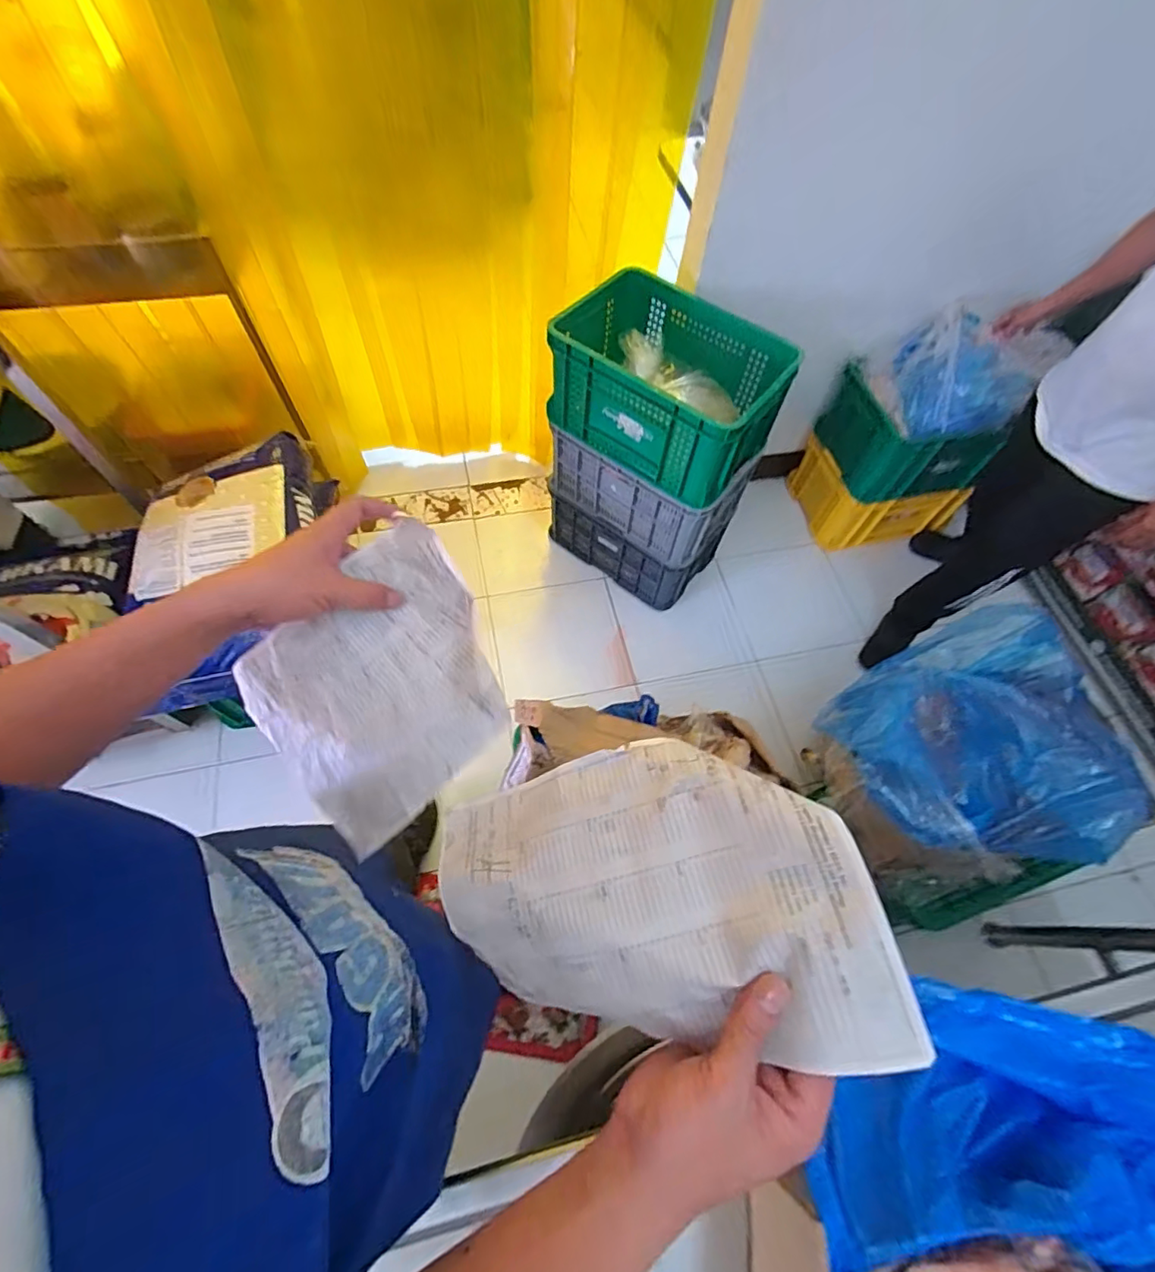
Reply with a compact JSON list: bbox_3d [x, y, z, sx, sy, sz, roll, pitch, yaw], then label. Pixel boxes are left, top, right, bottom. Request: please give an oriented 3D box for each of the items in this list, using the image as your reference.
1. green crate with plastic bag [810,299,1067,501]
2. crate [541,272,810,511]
[{"bbox_3d":[1.005,-0.655,1.579,0.412,0.426,0.313,-10,63,-8],"label":"green crate with plastic bag"},{"bbox_3d":[0.219,-0.606,1.364,0.514,0.269,0.351,34,66,14],"label":"crate"}]

